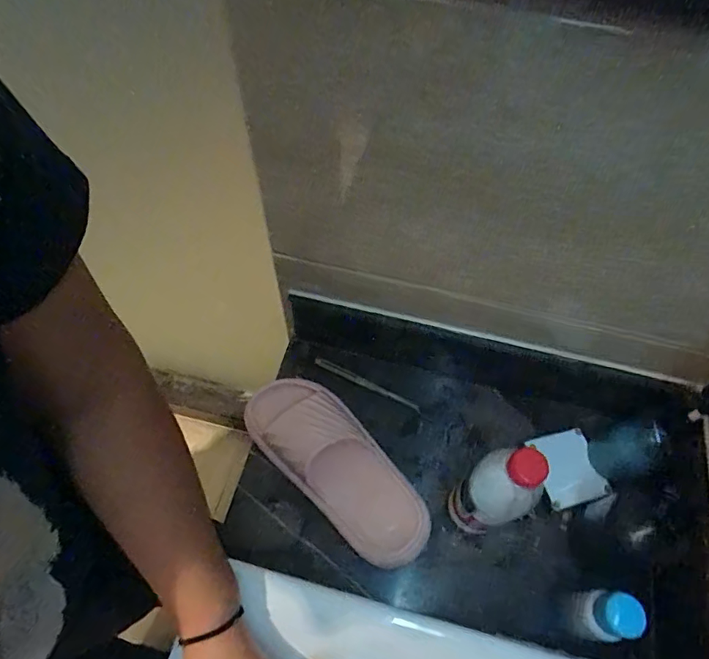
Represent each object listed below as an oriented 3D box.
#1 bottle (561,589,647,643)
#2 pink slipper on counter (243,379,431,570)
[{"bbox_3d":[0.229,0.281,0.485,0.045,0.121,0.044,2,60,0],"label":"bottle"},{"bbox_3d":[-0.019,0.156,0.587,0.263,0.057,0.108,40,67,20],"label":"pink slipper on counter"}]

